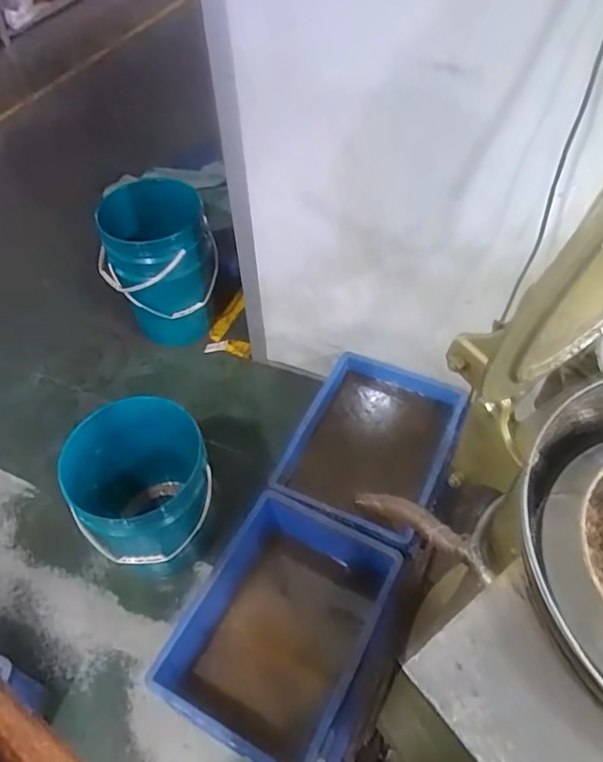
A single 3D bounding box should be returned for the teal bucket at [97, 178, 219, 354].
[{"bbox_3d":[-0.427,-0.340,1.796,0.338,0.439,0.292,-16,53,-10],"label":"teal bucket"}]

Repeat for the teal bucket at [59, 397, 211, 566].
[{"bbox_3d":[-0.360,0.274,1.361,0.304,0.374,0.295,-1,52,2],"label":"teal bucket"}]

